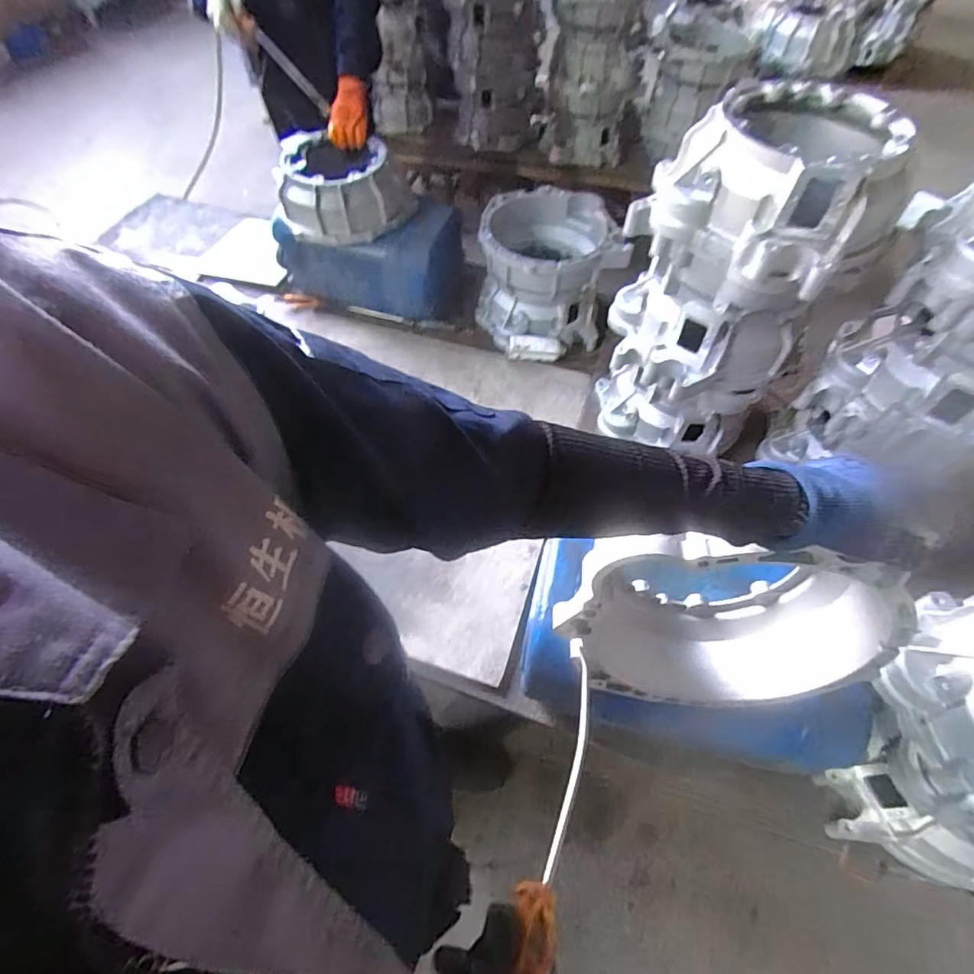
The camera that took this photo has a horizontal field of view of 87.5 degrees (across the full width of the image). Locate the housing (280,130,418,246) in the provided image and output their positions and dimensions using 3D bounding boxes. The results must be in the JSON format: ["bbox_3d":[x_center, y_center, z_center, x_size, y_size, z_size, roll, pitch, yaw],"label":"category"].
[{"bbox_3d":[-0.363,-0.748,1.261,0.295,0.147,0.277,-24,60,-15],"label":"housing"}]

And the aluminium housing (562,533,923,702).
[{"bbox_3d":[0.246,0.141,0.558,0.333,0.303,0.127,0,57,0],"label":"aluminium housing"}]

